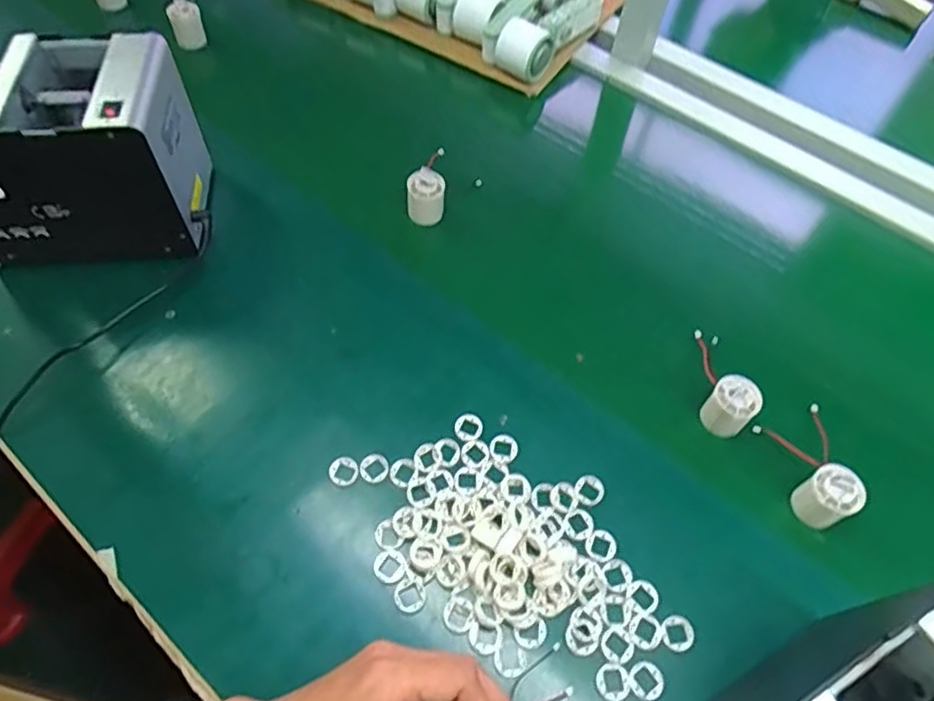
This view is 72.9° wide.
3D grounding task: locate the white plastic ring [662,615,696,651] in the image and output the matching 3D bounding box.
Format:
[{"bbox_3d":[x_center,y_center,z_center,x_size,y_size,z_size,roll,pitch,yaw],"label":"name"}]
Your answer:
[{"bbox_3d":[0.145,0.193,0.432,0.021,0.004,0.022,2,56,-3],"label":"white plastic ring"}]

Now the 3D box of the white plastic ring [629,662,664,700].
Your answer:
[{"bbox_3d":[0.118,0.217,0.415,0.023,0.004,0.022,2,56,-3],"label":"white plastic ring"}]

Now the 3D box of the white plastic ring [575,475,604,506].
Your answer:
[{"bbox_3d":[0.094,0.107,0.483,0.022,0.004,0.024,2,56,-3],"label":"white plastic ring"}]

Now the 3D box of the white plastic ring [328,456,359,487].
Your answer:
[{"bbox_3d":[-0.095,0.092,0.484,0.022,0.006,0.021,2,56,-3],"label":"white plastic ring"}]

